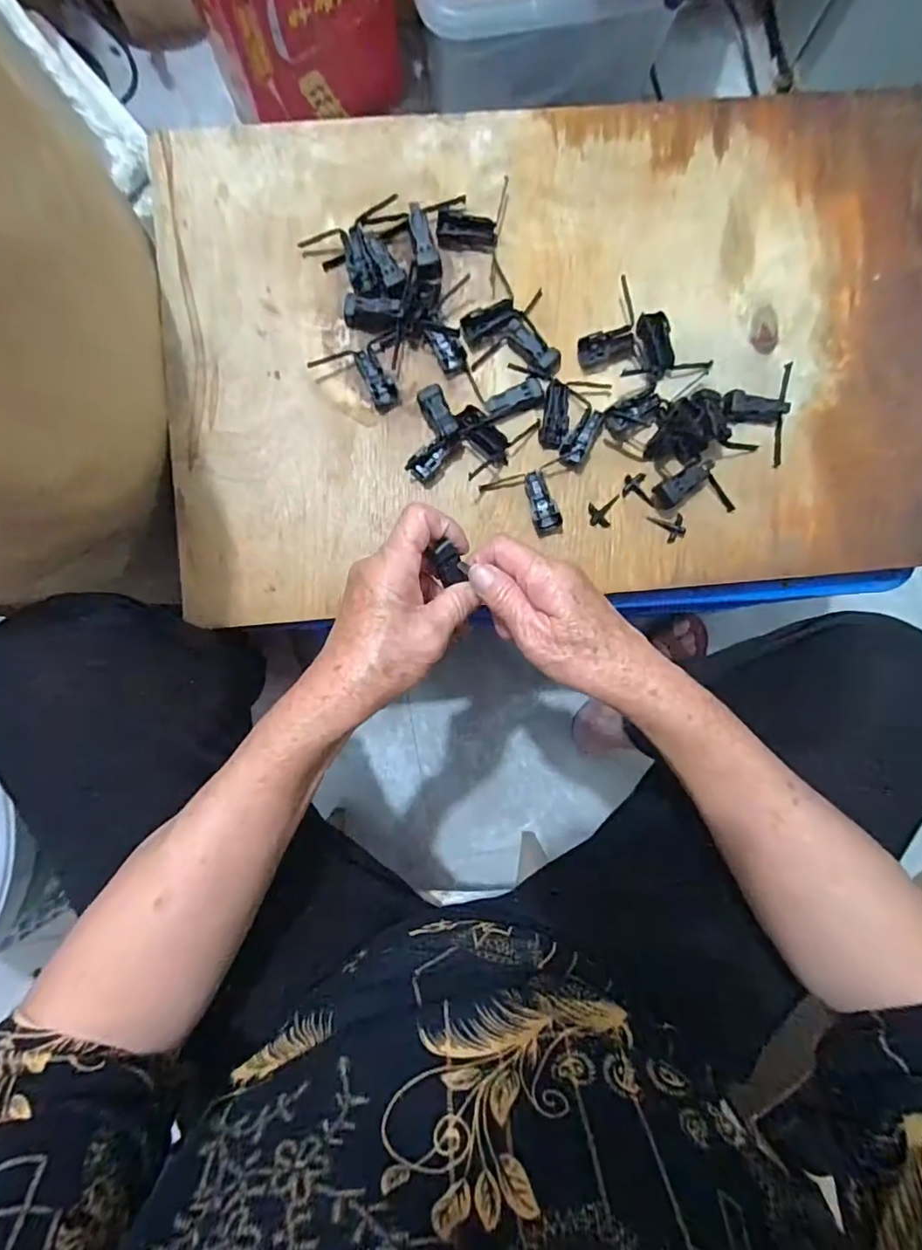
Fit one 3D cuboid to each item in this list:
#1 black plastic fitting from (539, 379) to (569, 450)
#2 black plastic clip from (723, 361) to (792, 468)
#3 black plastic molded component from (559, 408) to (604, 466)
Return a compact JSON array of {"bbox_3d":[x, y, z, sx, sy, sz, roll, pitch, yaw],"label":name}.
[{"bbox_3d":[0.075,-0.168,0.435,0.021,0.010,0.053,8,89,-2],"label":"black plastic fitting"},{"bbox_3d":[0.239,-0.174,0.440,0.054,0.015,0.081,6,89,-2],"label":"black plastic clip"},{"bbox_3d":[0.097,-0.151,0.435,0.020,0.014,0.045,30,88,-1],"label":"black plastic molded component"}]

